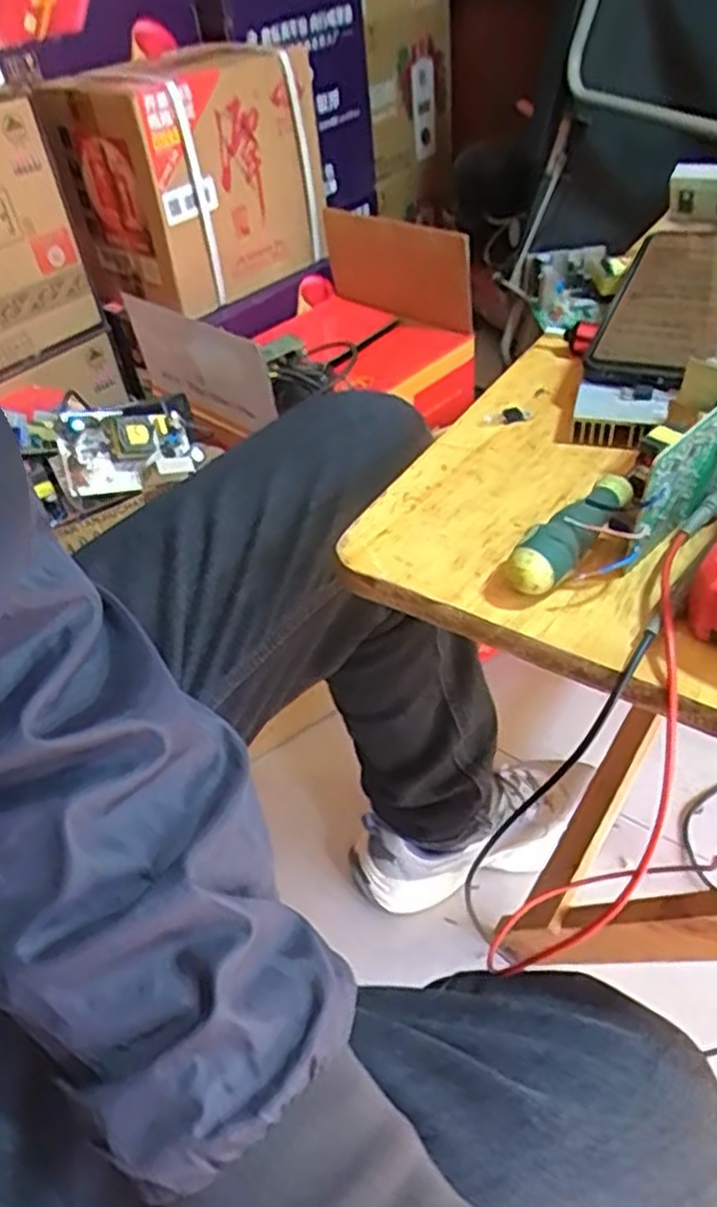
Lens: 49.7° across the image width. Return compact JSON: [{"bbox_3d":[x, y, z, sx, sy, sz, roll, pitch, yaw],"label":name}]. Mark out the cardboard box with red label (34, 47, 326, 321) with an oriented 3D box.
[{"bbox_3d":[-0.227,-0.599,1.090,0.204,0.274,0.307,29,54,32],"label":"cardboard box with red label"}]

